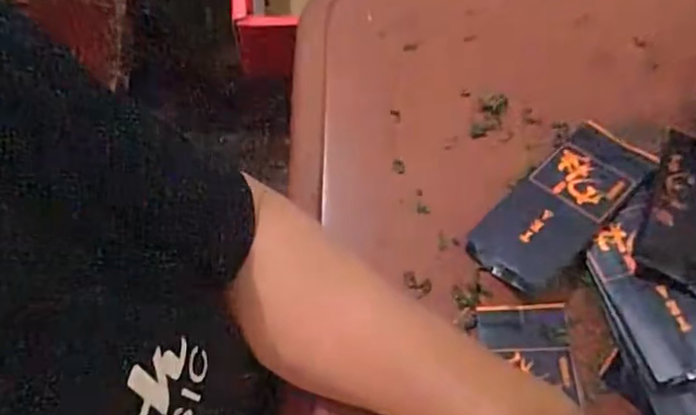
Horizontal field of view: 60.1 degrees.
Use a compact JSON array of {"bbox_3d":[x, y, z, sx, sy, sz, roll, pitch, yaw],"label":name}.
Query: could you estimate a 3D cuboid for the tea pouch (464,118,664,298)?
[{"bbox_3d":[0.136,-0.004,0.380,0.127,0.018,0.053,-43,79,-14],"label":"tea pouch"}]

